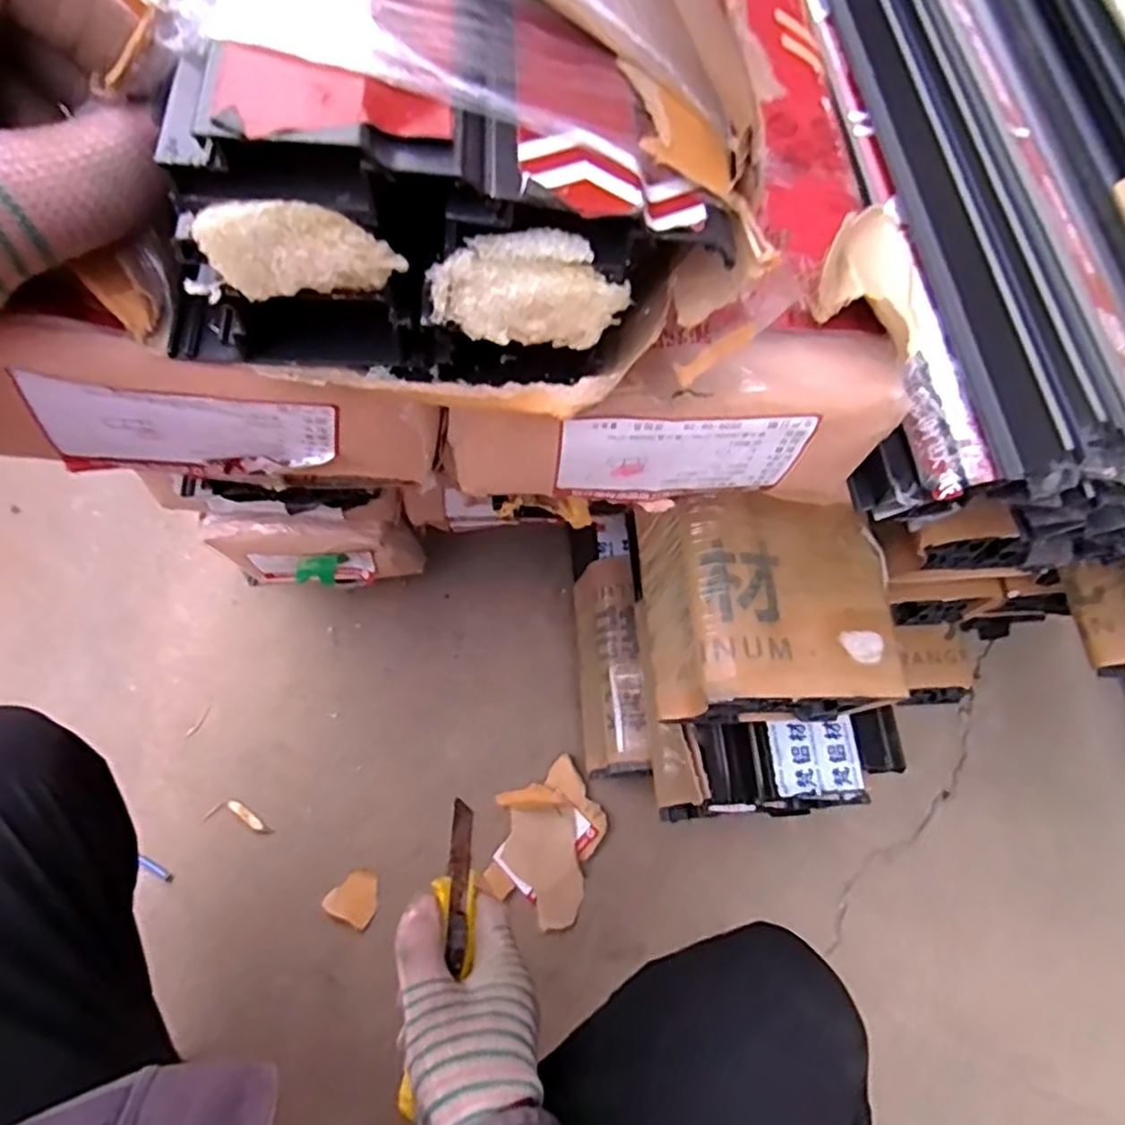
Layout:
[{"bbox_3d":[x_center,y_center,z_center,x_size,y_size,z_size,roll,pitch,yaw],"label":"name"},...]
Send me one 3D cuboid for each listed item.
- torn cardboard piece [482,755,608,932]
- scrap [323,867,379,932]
[{"bbox_3d":[-0.016,0.284,0.737,0.106,0.013,0.150,19,69,4],"label":"torn cardboard piece"},{"bbox_3d":[-0.204,0.333,0.711,0.049,0.013,0.051,33,70,10],"label":"scrap"}]

